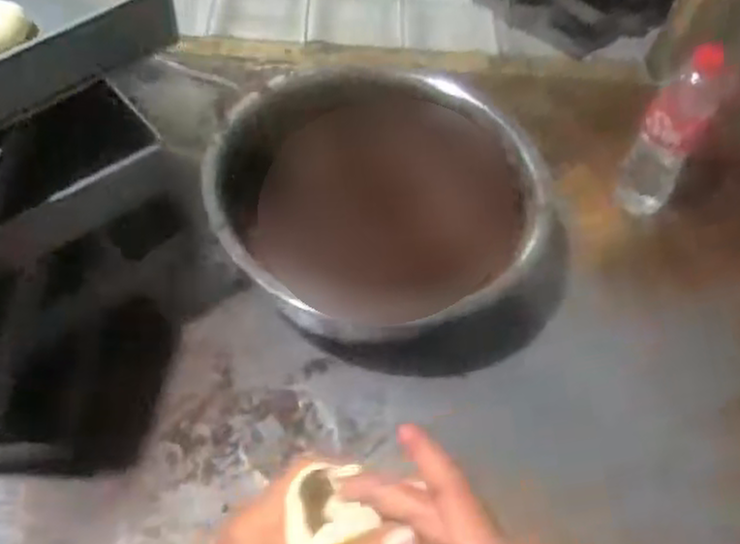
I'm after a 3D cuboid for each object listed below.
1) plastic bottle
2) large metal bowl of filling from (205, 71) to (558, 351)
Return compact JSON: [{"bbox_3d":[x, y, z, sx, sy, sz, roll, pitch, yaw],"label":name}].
[{"bbox_3d":[0.348,-0.159,0.857,0.067,0.208,0.060,27,56,14],"label":"plastic bottle"},{"bbox_3d":[0.006,-0.066,0.806,0.337,0.153,0.278,-12,56,-13],"label":"large metal bowl of filling"}]

